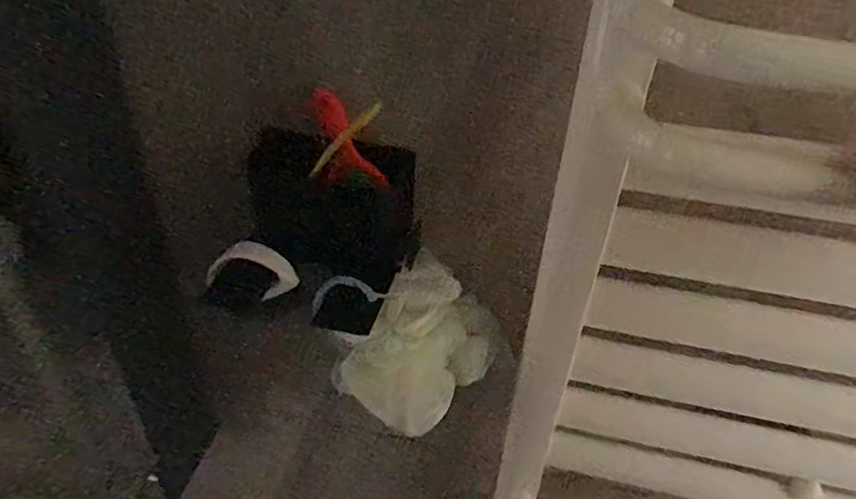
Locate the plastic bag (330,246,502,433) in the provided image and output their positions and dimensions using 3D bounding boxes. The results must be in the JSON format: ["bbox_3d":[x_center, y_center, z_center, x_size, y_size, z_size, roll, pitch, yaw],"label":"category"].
[{"bbox_3d":[-0.004,0.084,0.515,0.086,0.102,0.134,30,46,30],"label":"plastic bag"}]

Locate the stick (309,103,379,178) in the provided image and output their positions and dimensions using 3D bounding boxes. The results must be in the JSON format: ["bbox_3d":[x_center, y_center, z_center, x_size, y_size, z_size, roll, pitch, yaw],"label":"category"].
[{"bbox_3d":[-0.067,-0.087,0.482,0.079,0.010,0.004,-43,44,10],"label":"stick"}]

